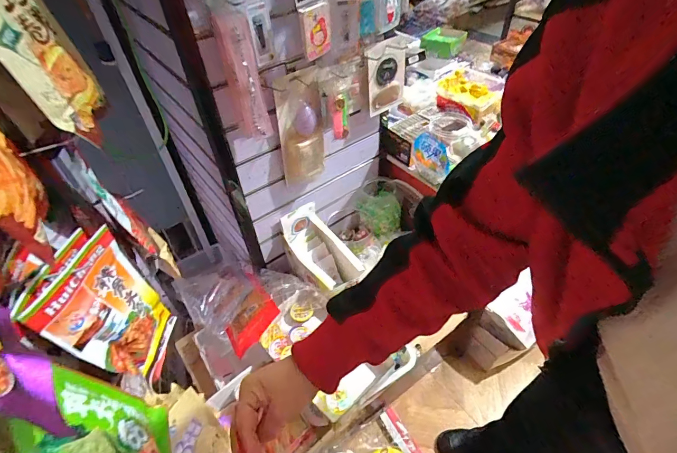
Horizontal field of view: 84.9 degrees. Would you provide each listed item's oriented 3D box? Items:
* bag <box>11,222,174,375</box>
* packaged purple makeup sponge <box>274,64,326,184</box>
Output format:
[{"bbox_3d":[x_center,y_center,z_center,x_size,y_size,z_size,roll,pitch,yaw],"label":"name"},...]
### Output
[{"bbox_3d":[-0.300,0.118,0.503,0.026,0.202,0.138,-6,45,12],"label":"bag"},{"bbox_3d":[-0.083,-0.207,0.829,0.100,0.268,0.025,-19,48,-14],"label":"packaged purple makeup sponge"}]

